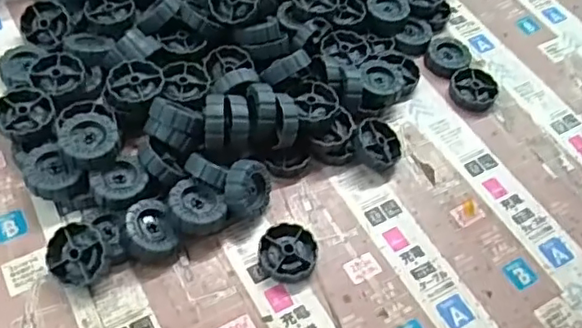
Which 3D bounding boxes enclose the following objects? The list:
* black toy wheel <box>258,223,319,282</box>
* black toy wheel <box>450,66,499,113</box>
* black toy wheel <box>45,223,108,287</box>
[{"bbox_3d":[-0.002,0.058,0.404,0.037,0.014,0.038,2,54,-3],"label":"black toy wheel"},{"bbox_3d":[0.154,-0.064,0.509,0.038,0.011,0.044,40,61,22],"label":"black toy wheel"},{"bbox_3d":[-0.131,0.056,0.377,0.037,0.011,0.037,-2,80,10],"label":"black toy wheel"}]

